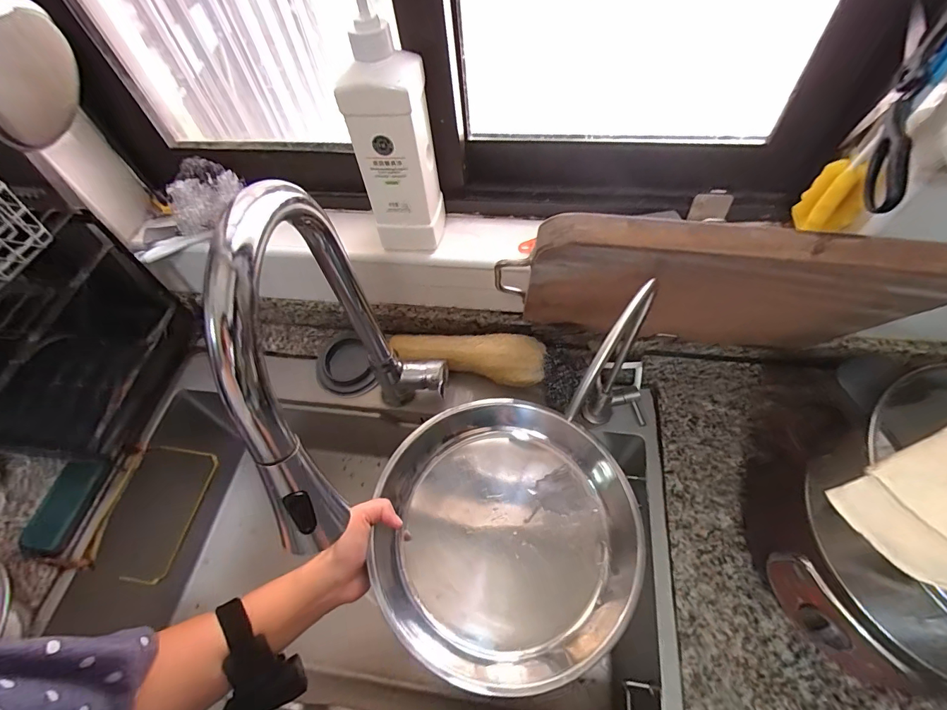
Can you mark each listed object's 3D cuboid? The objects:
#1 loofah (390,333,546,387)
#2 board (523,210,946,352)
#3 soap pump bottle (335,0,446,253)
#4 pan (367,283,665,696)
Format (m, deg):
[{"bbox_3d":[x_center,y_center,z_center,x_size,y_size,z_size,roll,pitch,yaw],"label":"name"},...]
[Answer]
[{"bbox_3d":[-0.013,-0.007,0.608,0.226,0.055,0.064,11,61,10],"label":"loofah"},{"bbox_3d":[0.232,-0.056,0.461,0.356,0.281,0.026,7,77,0],"label":"board"},{"bbox_3d":[-0.087,-0.231,0.480,0.079,0.277,0.070,6,59,9],"label":"soap pump bottle"},{"bbox_3d":[0.035,0.187,0.469,0.278,0.052,0.267,-2,59,3],"label":"pan"}]

